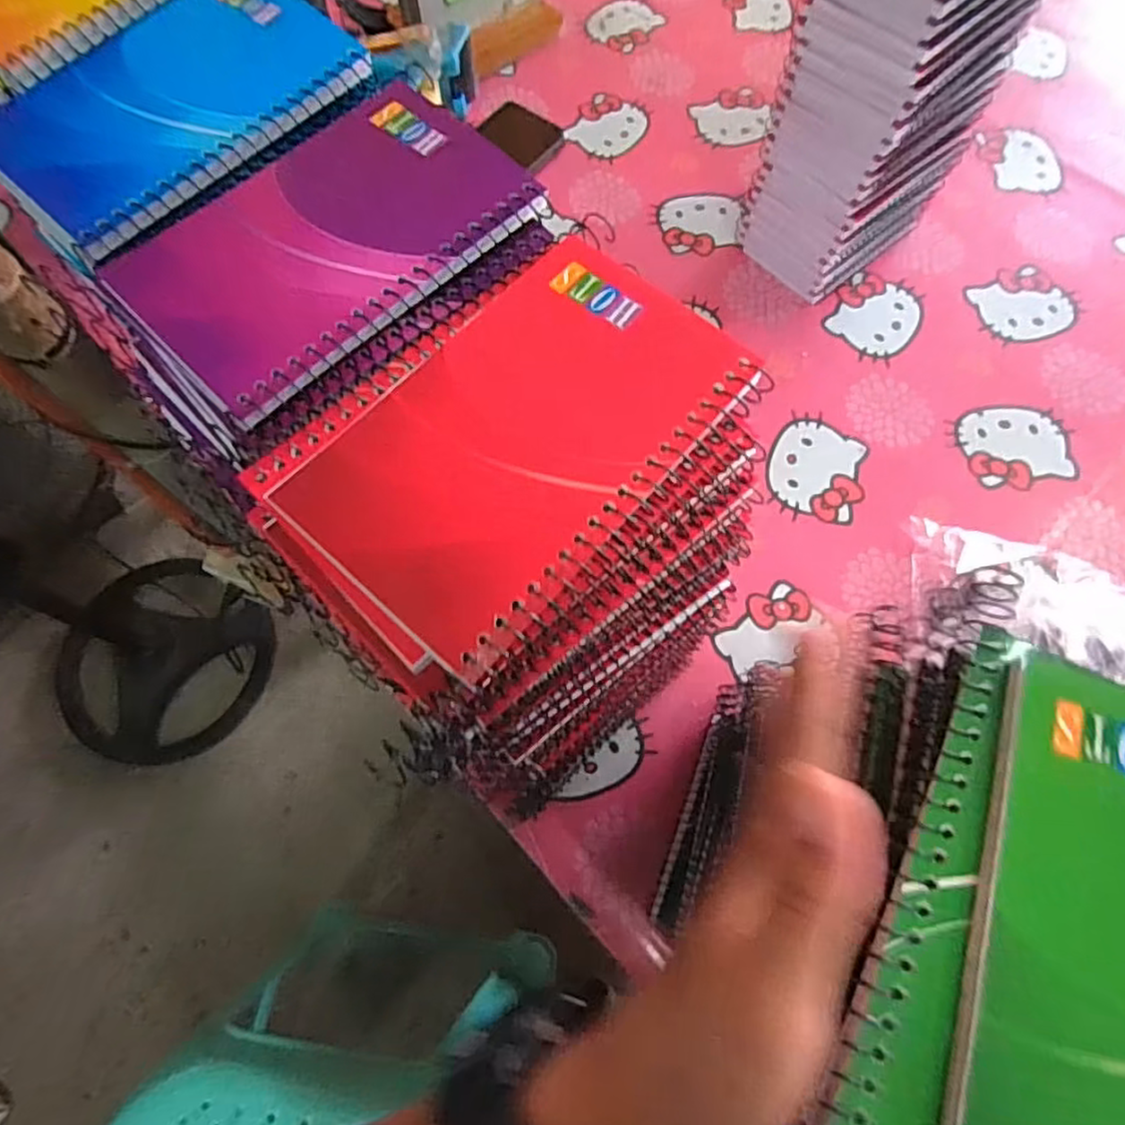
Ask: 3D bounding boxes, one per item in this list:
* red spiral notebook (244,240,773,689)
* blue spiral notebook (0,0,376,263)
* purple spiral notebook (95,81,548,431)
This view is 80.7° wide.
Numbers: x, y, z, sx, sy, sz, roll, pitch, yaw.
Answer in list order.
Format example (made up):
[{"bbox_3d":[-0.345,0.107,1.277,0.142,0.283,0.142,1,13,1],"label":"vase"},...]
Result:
[{"bbox_3d":[-0.016,-0.038,0.200,0.093,0.014,0.131,41,75,16],"label":"red spiral notebook"},{"bbox_3d":[-0.148,-0.177,0.252,0.094,0.011,0.129,39,75,15],"label":"blue spiral notebook"},{"bbox_3d":[-0.078,-0.110,0.224,0.078,0.009,0.128,42,76,16],"label":"purple spiral notebook"}]

